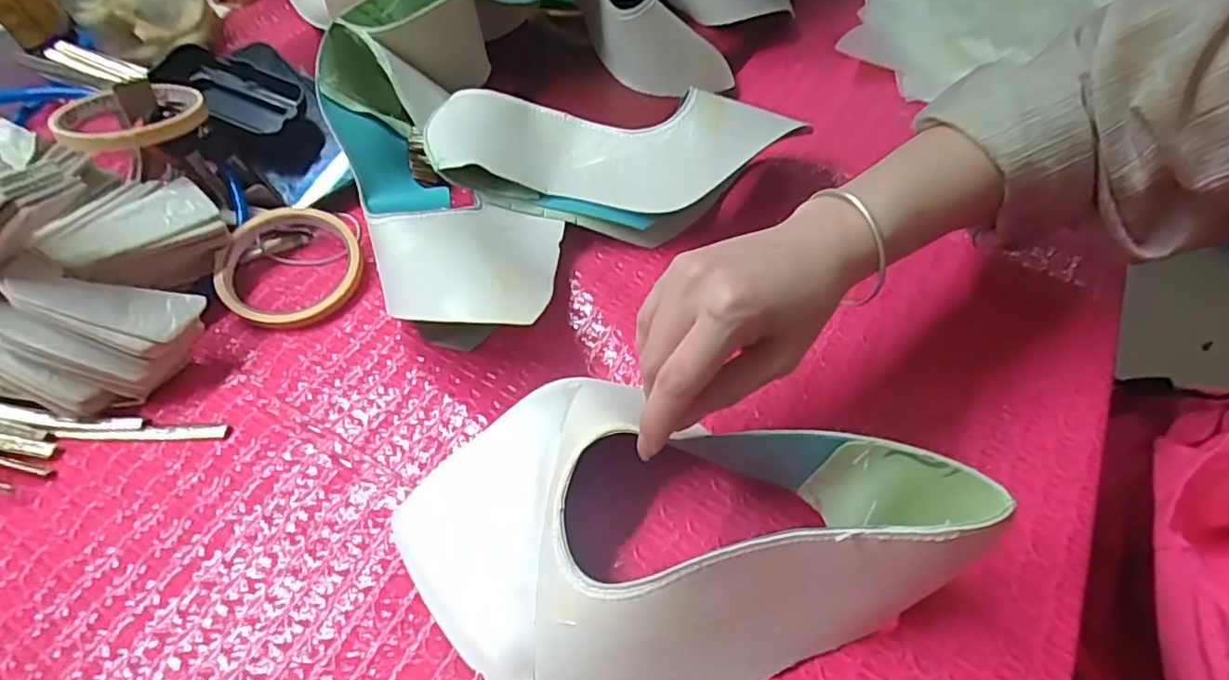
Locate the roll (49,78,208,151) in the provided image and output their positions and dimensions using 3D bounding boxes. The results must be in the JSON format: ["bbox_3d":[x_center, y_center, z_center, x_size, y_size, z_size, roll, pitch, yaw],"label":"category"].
[{"bbox_3d":[-0.316,-0.150,0.407,0.082,0.018,0.091,-24,49,-27],"label":"roll"}]

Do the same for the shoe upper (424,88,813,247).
[{"bbox_3d":[-0.001,-0.121,0.428,0.239,0.067,0.088,4,53,4],"label":"shoe upper"}]

